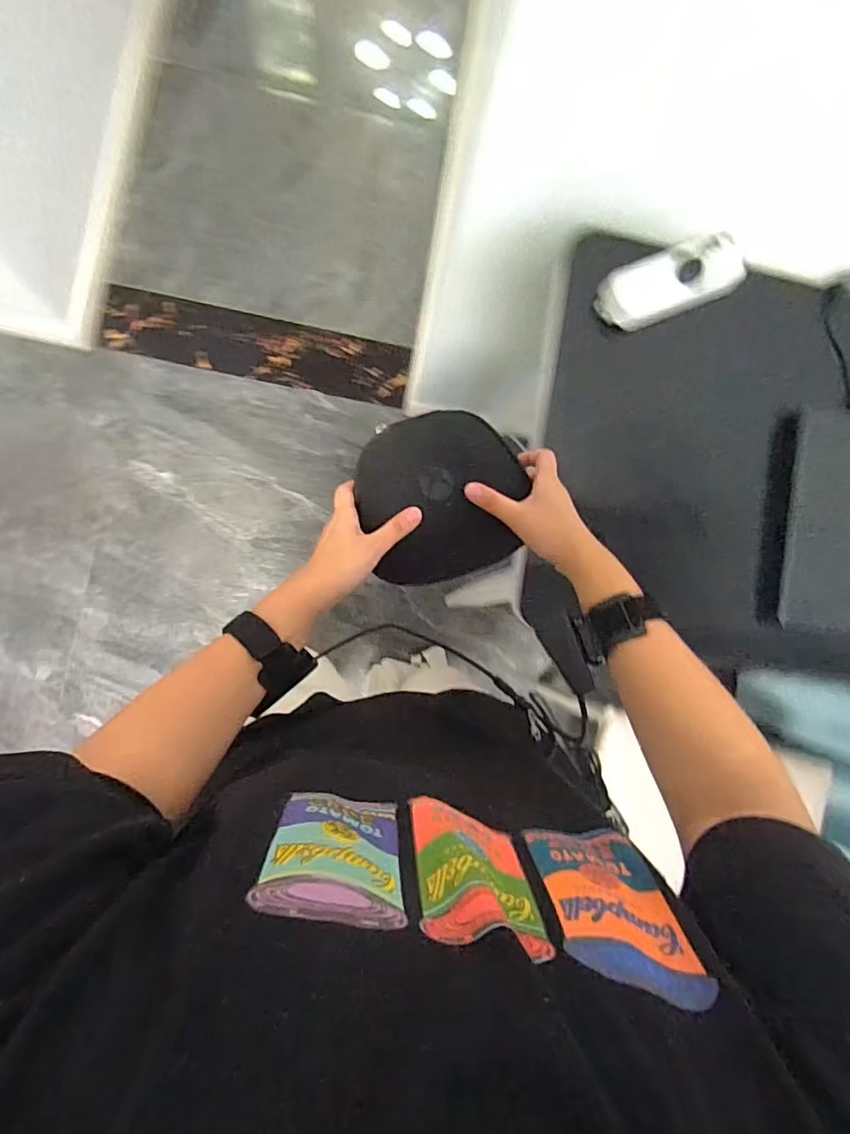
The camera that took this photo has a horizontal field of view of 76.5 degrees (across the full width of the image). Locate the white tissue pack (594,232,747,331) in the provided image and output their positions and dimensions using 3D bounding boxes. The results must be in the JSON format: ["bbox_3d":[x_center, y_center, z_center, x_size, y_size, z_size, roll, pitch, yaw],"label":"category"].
[{"bbox_3d":[0.293,-0.337,0.631,0.181,0.043,0.063,-23,90,-9],"label":"white tissue pack"}]

